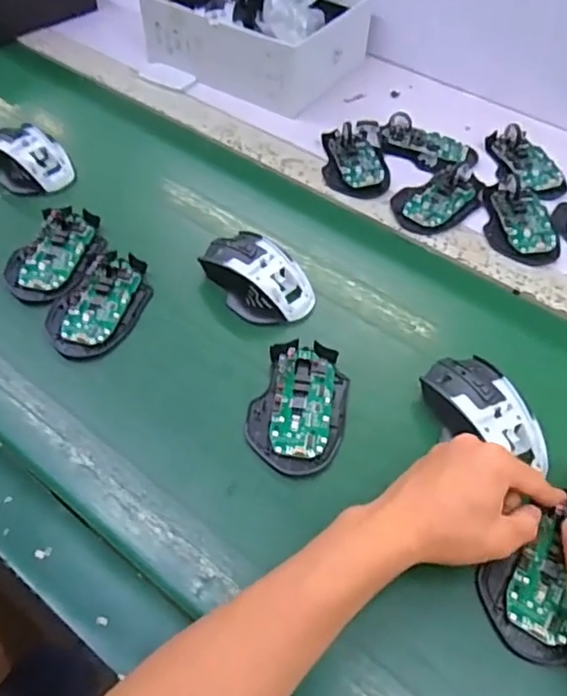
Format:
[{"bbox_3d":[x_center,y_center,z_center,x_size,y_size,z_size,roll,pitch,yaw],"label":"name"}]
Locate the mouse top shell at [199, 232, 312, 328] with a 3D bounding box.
[{"bbox_3d":[-0.027,-0.069,0.546,0.065,0.031,0.112,-36,62,-25],"label":"mouse top shell"}]

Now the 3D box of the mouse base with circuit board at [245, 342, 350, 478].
[{"bbox_3d":[0.013,0.045,0.475,0.073,0.017,0.114,9,53,5],"label":"mouse base with circuit board"}]

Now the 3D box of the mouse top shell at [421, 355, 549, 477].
[{"bbox_3d":[0.155,0.048,0.464,0.063,0.036,0.108,-18,56,-15],"label":"mouse top shell"}]

